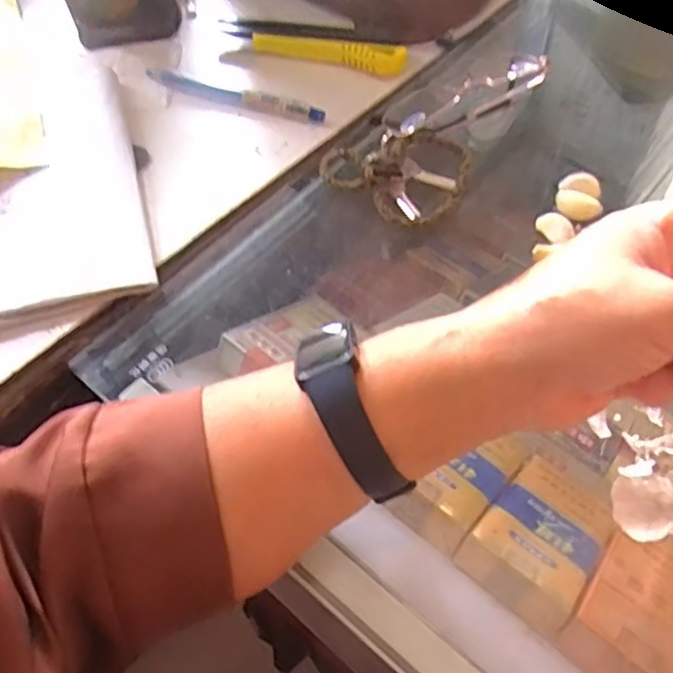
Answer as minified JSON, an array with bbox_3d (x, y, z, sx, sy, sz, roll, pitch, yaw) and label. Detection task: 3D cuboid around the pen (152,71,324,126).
[{"bbox_3d":[-0.072,-0.169,0.446,0.137,0.010,0.013,22,61,16],"label":"pen"}]

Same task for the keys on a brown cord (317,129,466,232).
[{"bbox_3d":[0.039,-0.106,0.395,0.087,0.019,0.074,37,66,24],"label":"keys on a brown cord"}]

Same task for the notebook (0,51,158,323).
[{"bbox_3d":[-0.203,-0.096,0.402,0.152,0.015,0.218,-15,58,-7],"label":"notebook"}]

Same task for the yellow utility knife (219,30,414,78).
[{"bbox_3d":[-0.015,-0.207,0.458,0.132,0.016,0.020,20,60,15],"label":"yellow utility knife"}]

